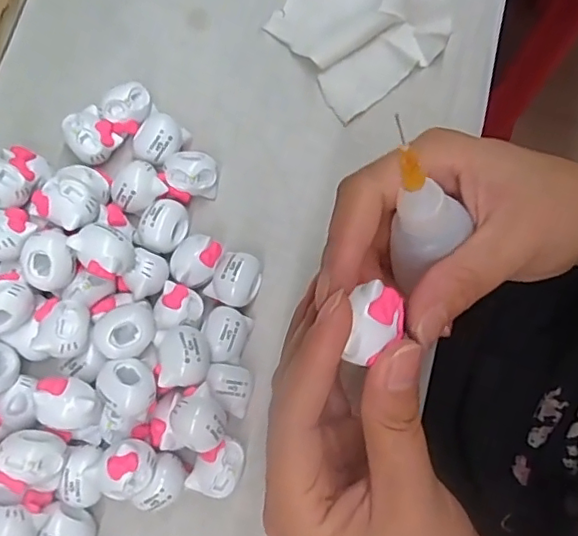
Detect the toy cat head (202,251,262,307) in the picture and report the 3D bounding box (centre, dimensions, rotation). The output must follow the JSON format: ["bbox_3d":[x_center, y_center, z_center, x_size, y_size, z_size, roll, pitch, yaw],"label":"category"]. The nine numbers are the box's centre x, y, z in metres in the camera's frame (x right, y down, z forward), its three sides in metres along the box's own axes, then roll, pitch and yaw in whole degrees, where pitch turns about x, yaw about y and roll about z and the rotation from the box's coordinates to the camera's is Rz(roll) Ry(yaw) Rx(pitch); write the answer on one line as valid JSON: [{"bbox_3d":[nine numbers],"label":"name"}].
[{"bbox_3d":[-0.024,0.005,0.263,0.022,0.021,0.025,22,80,3],"label":"toy cat head"}]

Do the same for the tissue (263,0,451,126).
[{"bbox_3d":[0.039,-0.125,0.289,0.078,0.010,0.069,-37,82,-6],"label":"tissue"}]

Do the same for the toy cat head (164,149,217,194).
[{"bbox_3d":[-0.046,-0.045,0.268,0.023,0.020,0.021,0,80,0],"label":"toy cat head"}]

